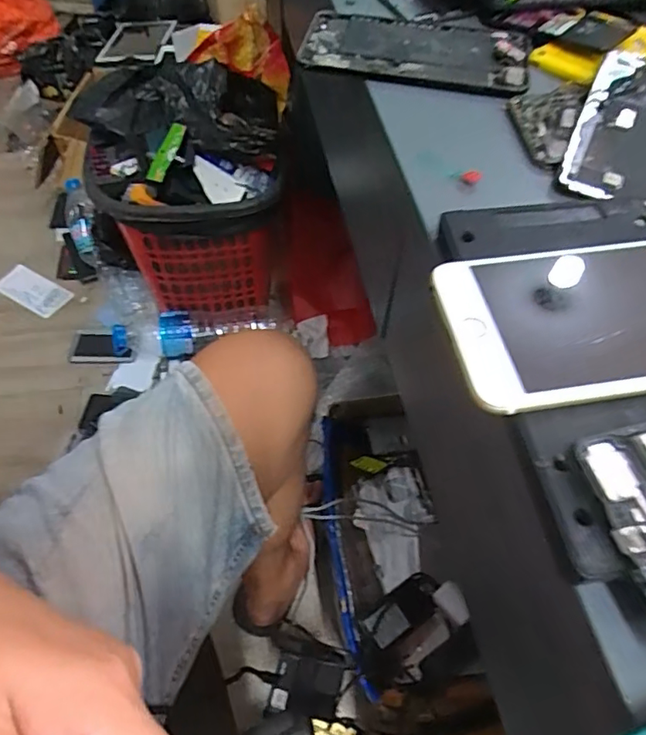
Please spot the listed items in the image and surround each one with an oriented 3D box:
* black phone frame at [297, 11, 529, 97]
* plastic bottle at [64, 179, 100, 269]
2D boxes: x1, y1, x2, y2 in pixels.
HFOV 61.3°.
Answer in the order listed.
[{"bbox_3d":[0.064,-0.221,0.378,0.152,0.008,0.081,11,56,5],"label":"black phone frame"},{"bbox_3d":[-0.494,-0.294,1.112,0.065,0.081,0.181,-12,89,-11],"label":"plastic bottle"}]

